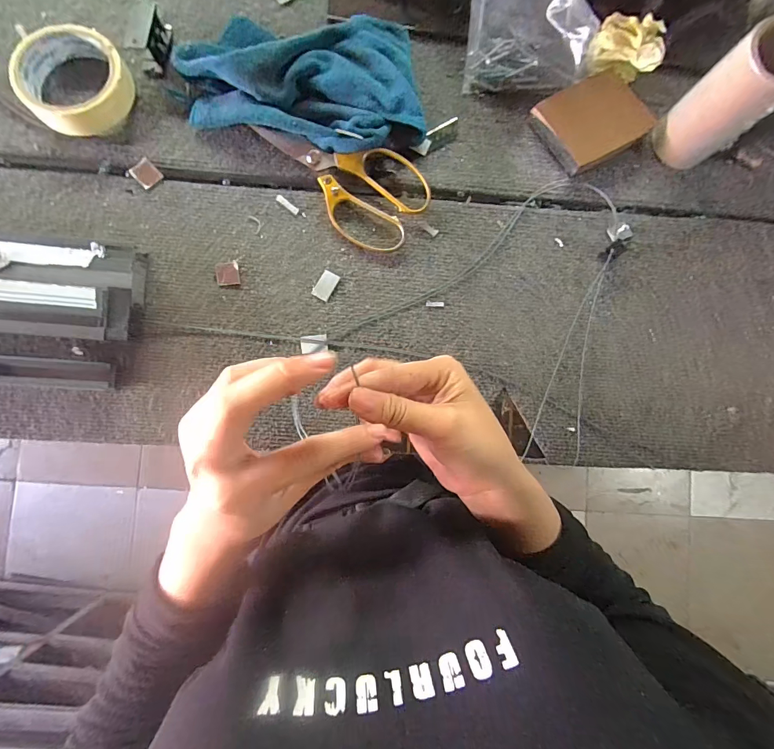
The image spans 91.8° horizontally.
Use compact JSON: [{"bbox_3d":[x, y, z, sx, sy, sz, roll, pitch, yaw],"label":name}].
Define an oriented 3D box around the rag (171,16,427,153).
[{"bbox_3d":[-0.078,-0.275,0.356,0.217,0.035,0.125,-1,89,-2],"label":"rag"}]

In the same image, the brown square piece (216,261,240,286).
[{"bbox_3d":[-0.154,-0.097,0.363,0.021,0.004,0.022,-7,89,-2],"label":"brown square piece"}]

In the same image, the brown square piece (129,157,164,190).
[{"bbox_3d":[-0.231,-0.193,0.360,0.022,0.004,0.024,-45,91,-2],"label":"brown square piece"}]

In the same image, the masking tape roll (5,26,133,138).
[{"bbox_3d":[-0.288,-0.270,0.345,0.093,0.028,0.090,0,89,-2],"label":"masking tape roll"}]

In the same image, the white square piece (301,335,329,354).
[{"bbox_3d":[-0.071,-0.030,0.364,0.025,0.004,0.017,-8,90,-2],"label":"white square piece"}]

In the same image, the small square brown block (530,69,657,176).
[{"bbox_3d":[0.203,-0.251,0.370,0.103,0.016,0.075,-29,90,-2],"label":"small square brown block"}]

